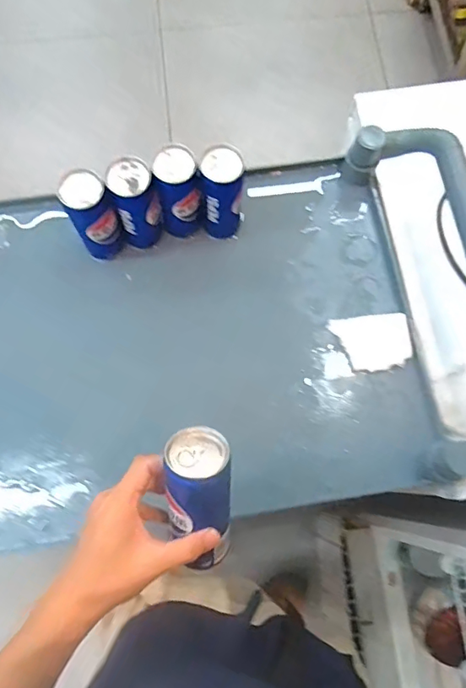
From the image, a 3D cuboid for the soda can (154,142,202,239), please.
[{"bbox_3d":[-0.072,-0.198,0.684,0.054,0.145,0.057,0,75,-1],"label":"soda can"}]

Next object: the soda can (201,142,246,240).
[{"bbox_3d":[-0.013,-0.198,0.682,0.052,0.154,0.053,0,75,-1],"label":"soda can"}]

